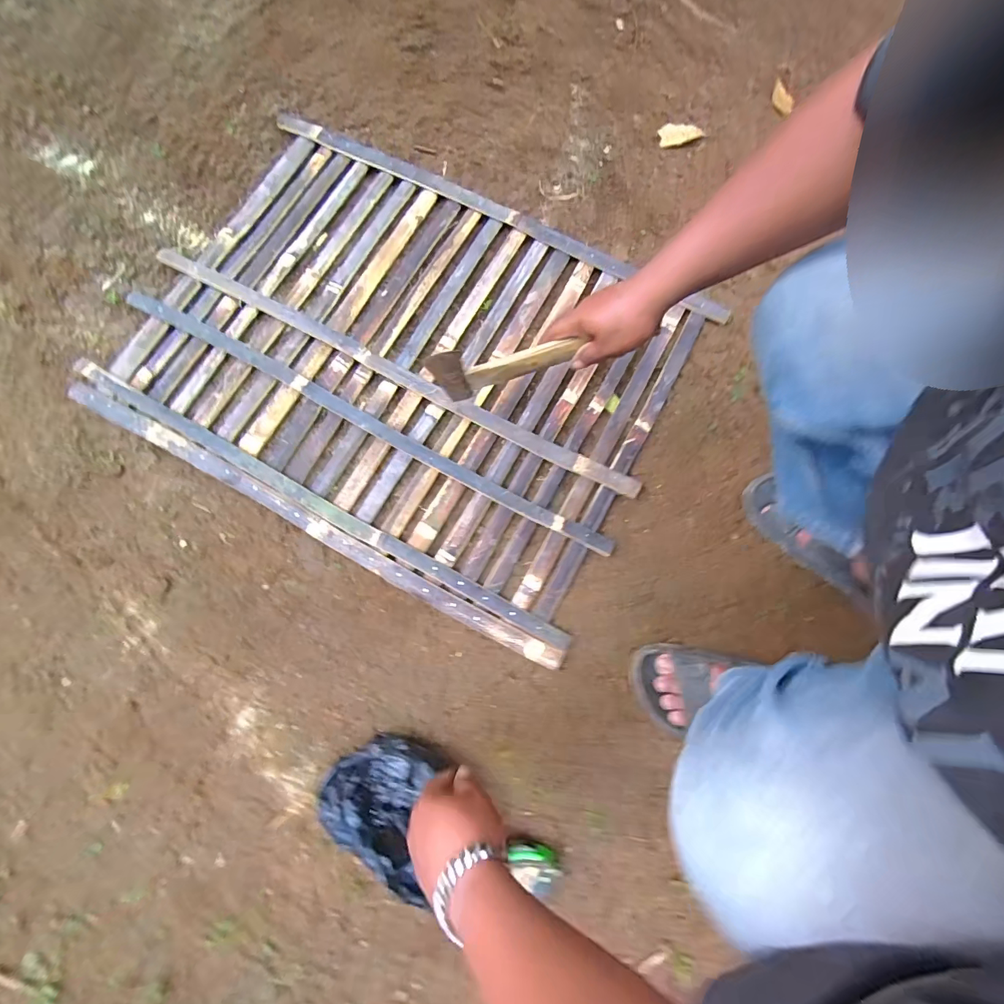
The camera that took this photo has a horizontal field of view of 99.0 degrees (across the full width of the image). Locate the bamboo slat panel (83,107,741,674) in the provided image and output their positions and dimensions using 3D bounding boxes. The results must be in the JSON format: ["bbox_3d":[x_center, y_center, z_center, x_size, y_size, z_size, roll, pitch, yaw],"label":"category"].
[{"bbox_3d":[-0.177,-0.250,0.711,0.868,0.033,0.638,28,79,8],"label":"bamboo slat panel"}]

